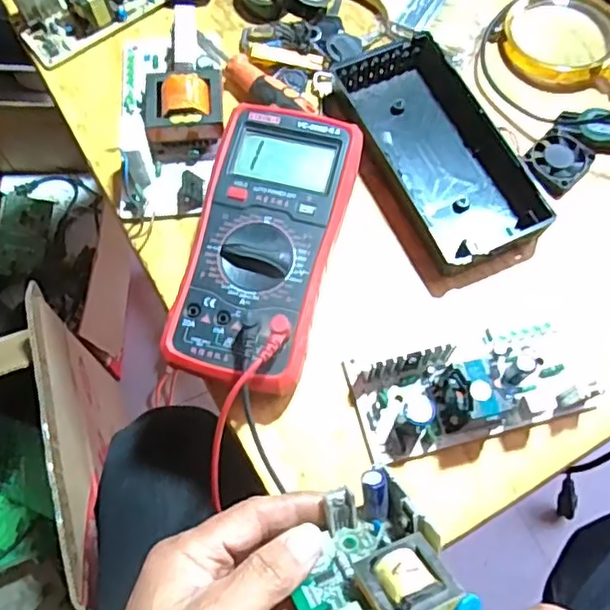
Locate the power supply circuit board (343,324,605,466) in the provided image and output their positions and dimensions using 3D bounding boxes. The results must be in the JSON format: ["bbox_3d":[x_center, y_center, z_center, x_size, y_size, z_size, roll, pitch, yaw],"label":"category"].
[{"bbox_3d":[0.101,0.046,0.374,0.141,0.045,0.067,-13,68,-4],"label":"power supply circuit board"}]

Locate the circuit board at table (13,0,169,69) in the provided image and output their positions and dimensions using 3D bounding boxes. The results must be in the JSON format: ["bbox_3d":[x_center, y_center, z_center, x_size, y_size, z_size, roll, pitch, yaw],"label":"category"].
[{"bbox_3d":[-0.177,-0.254,0.503,0.122,0.035,0.064,-35,72,-12],"label":"circuit board at table"}]

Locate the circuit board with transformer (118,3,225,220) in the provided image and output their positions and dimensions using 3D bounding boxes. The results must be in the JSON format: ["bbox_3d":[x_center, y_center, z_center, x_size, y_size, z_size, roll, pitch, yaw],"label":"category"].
[{"bbox_3d":[-0.099,-0.142,0.454,0.077,0.039,0.163,-6,68,-2],"label":"circuit board with transformer"}]

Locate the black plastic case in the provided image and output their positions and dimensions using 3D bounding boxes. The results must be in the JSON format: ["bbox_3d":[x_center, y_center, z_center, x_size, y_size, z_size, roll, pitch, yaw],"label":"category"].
[{"bbox_3d":[0.093,-0.112,0.445,0.086,0.027,0.177,-27,70,-10],"label":"black plastic case"}]

